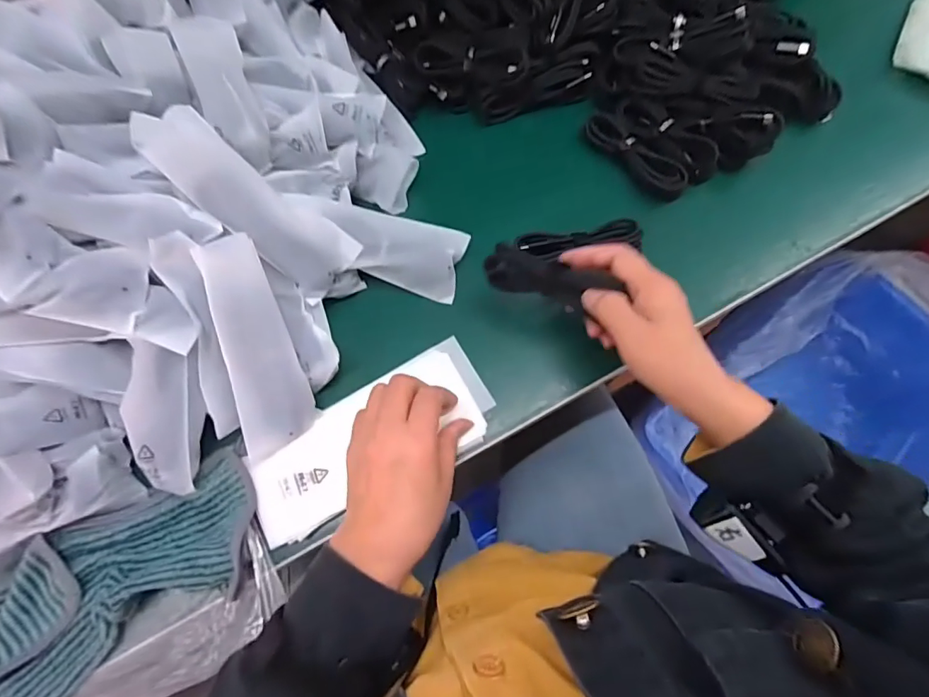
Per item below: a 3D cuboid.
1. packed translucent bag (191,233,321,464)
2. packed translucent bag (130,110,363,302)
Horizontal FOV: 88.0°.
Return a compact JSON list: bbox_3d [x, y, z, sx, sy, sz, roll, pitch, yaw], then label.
[{"bbox_3d":[-0.152,-0.003,0.356,0.051,0.013,0.155,-16,96,-23],"label":"packed translucent bag"},{"bbox_3d":[-0.160,-0.108,0.361,0.163,0.012,0.055,40,91,-27],"label":"packed translucent bag"}]

